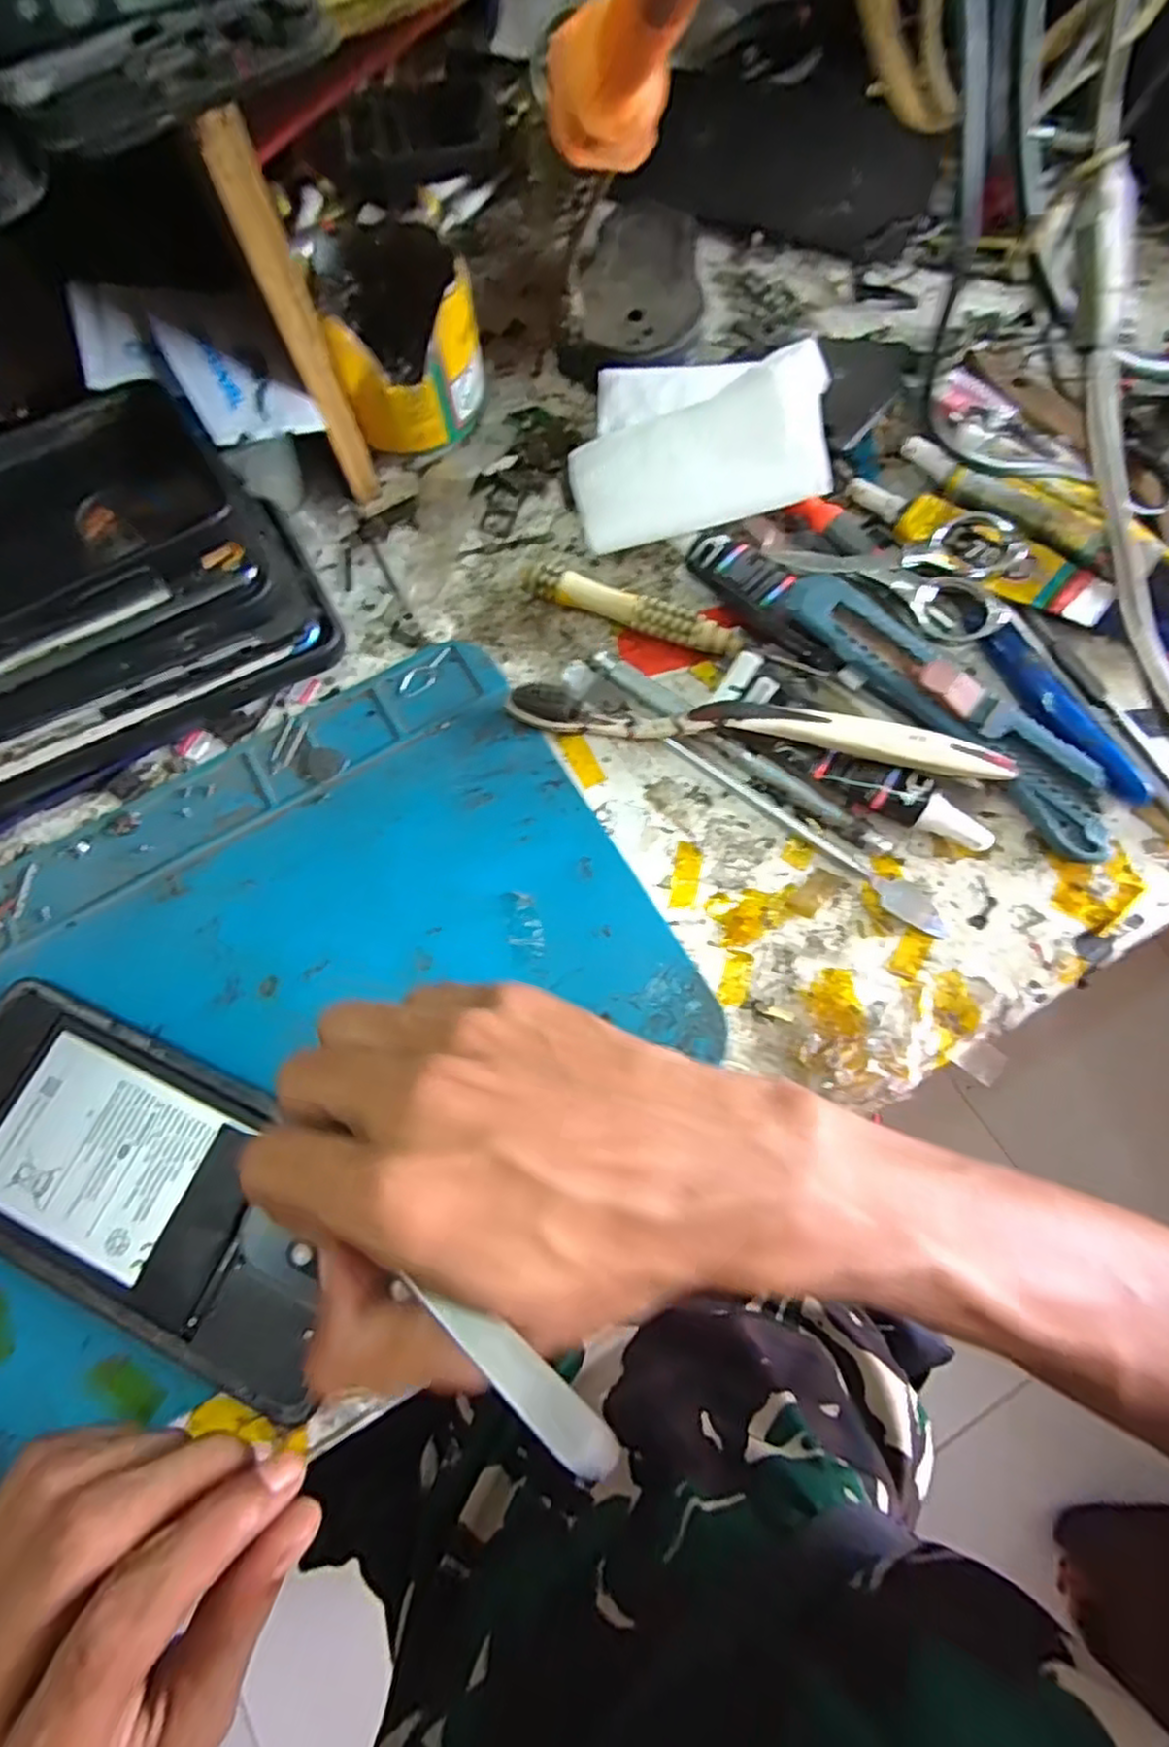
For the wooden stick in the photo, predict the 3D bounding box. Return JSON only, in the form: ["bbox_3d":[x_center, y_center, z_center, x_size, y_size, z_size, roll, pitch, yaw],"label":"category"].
[{"bbox_3d":[-0.097,-0.184,0.252,0.004,0.129,0.014,37,78,11],"label":"wooden stick"}]

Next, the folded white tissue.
[{"bbox_3d":[0.043,-0.179,0.290,0.097,0.044,0.086,-6,74,0],"label":"folded white tissue"}]

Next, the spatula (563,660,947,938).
[{"bbox_3d":[0.060,-0.032,0.264,0.170,0.005,0.011,37,78,11],"label":"spatula"}]

